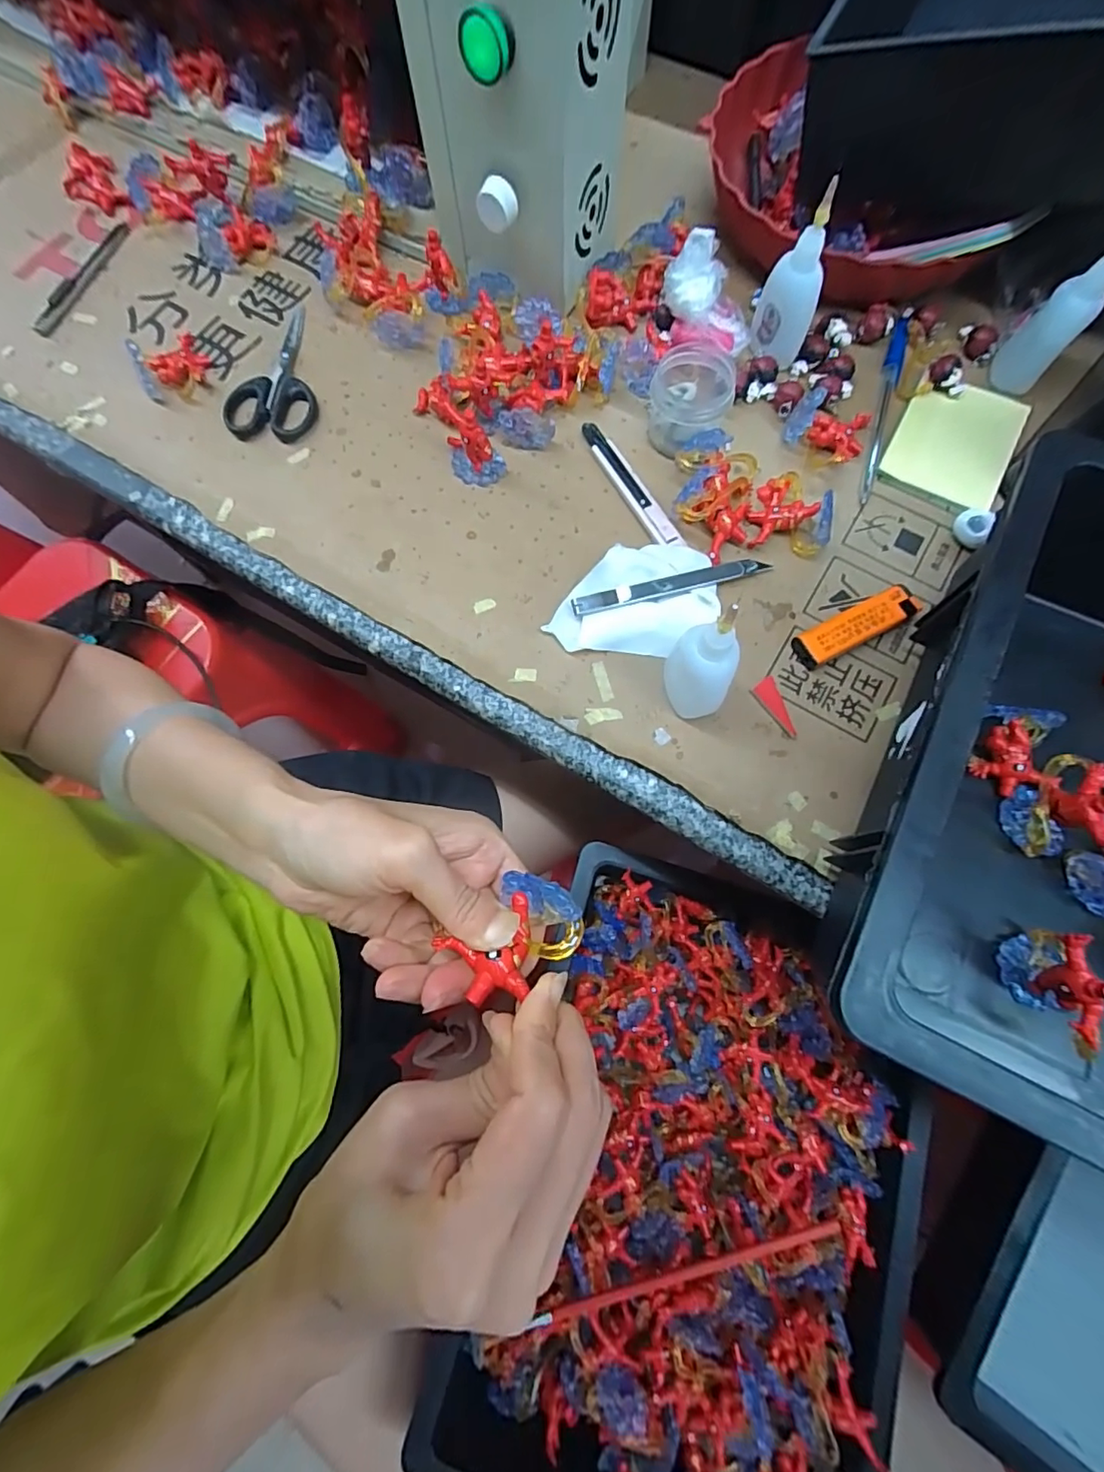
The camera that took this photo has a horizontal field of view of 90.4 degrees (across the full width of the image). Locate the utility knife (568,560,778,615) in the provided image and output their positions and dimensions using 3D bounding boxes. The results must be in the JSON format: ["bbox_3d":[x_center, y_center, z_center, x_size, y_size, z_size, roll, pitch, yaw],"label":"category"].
[{"bbox_3d":[0.078,-0.098,0.353,0.131,0.009,0.012,-15,74,-2],"label":"utility knife"}]

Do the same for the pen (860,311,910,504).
[{"bbox_3d":[0.236,-0.234,0.392,0.014,0.011,0.159,19,76,7],"label":"pen"}]

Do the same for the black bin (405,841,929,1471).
[{"bbox_3d":[0.112,0.344,0.426,0.308,0.081,0.441,17,75,7],"label":"black bin"}]

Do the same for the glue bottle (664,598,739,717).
[{"bbox_3d":[0.081,-0.038,0.294,0.037,0.097,0.025,29,77,9],"label":"glue bottle"}]

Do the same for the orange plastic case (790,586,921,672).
[{"bbox_3d":[0.190,-0.069,0.342,0.081,0.014,0.024,-26,75,-5],"label":"orange plastic case"}]

